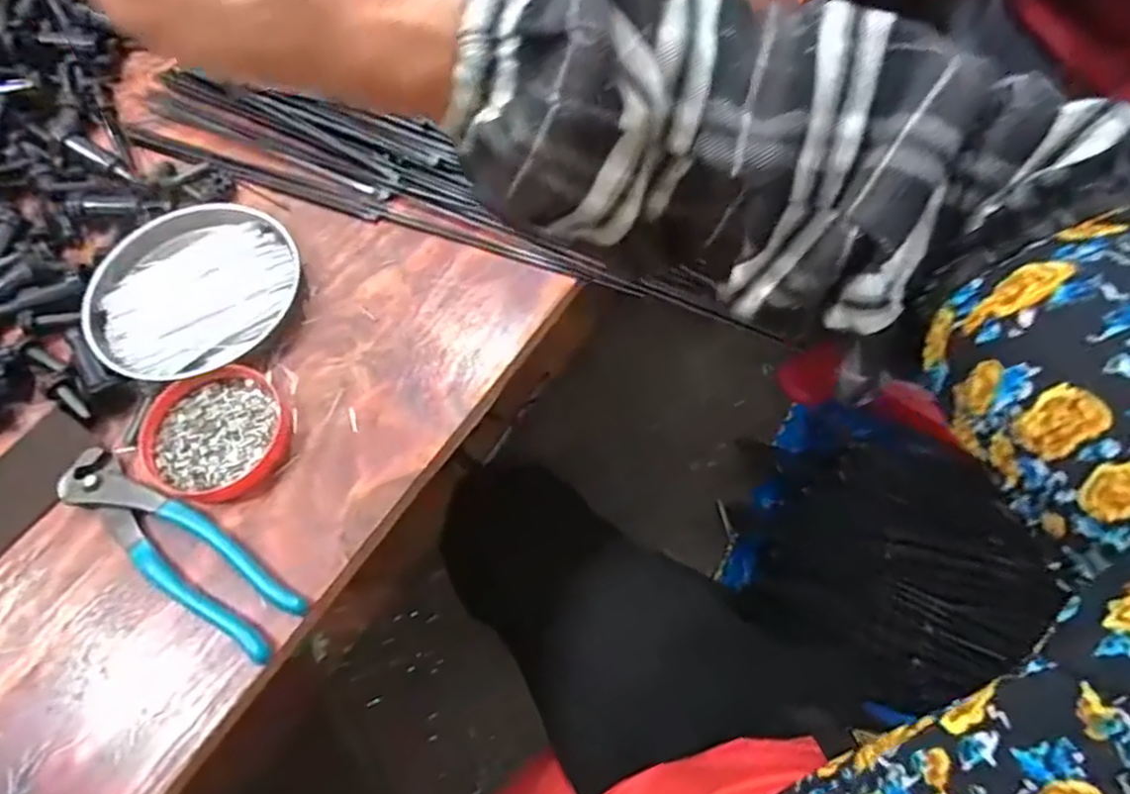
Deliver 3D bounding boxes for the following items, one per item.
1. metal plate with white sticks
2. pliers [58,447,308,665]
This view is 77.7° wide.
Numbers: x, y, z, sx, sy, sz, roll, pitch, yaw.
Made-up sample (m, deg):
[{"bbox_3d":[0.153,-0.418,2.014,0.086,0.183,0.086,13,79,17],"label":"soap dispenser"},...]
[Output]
[{"bbox_3d":[-0.240,-0.070,0.459,0.131,0.023,0.128,-1,63,2],"label":"metal plate with white sticks"},{"bbox_3d":[-0.211,0.081,0.380,0.163,0.014,0.039,32,69,17],"label":"pliers"}]

